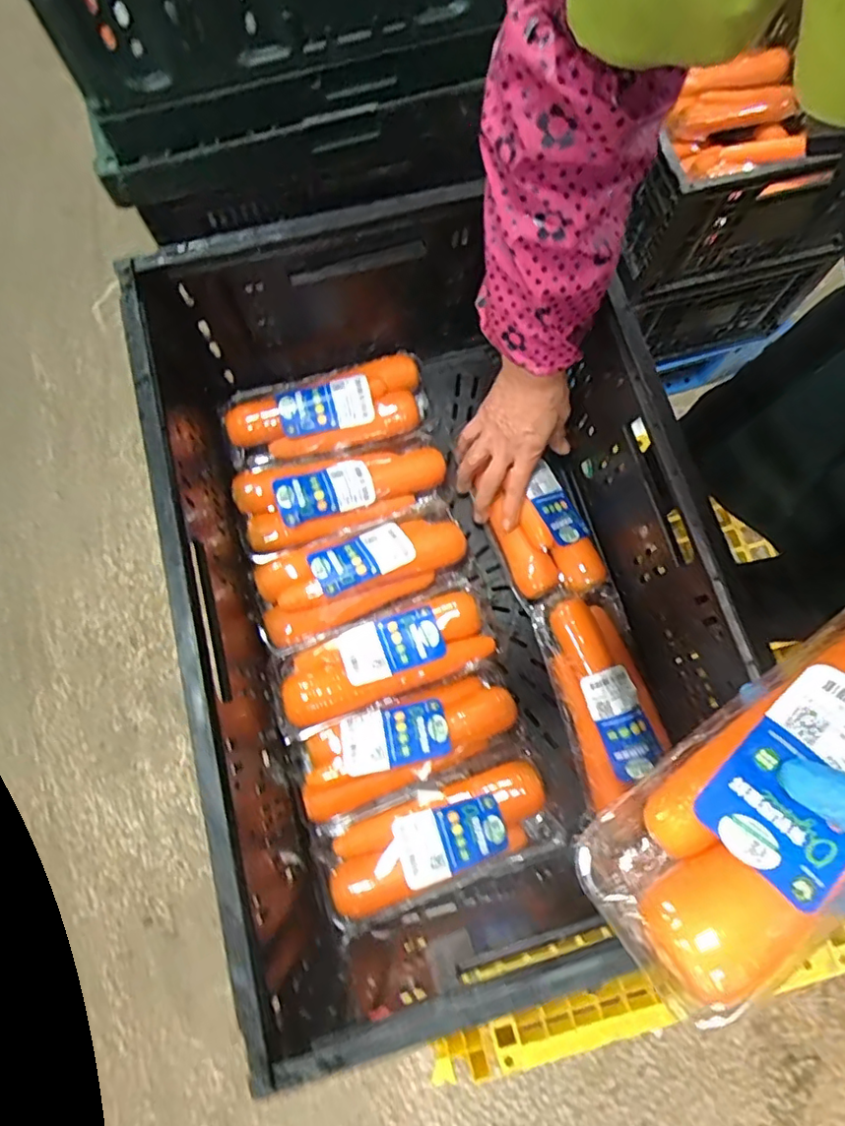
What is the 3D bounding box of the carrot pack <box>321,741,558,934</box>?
[{"bbox_3d":[0.013,0.261,0.555,0.233,0.046,0.099,-21,76,-4],"label":"carrot pack"}]

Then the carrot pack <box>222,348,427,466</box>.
[{"bbox_3d":[-0.108,-0.177,0.658,0.227,0.053,0.096,-15,76,-3],"label":"carrot pack"}]

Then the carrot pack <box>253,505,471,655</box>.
[{"bbox_3d":[-0.066,0.007,0.607,0.227,0.053,0.096,-23,76,-5],"label":"carrot pack"}]

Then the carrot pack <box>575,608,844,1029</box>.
[{"bbox_3d":[0.184,0.103,0.279,0.226,0.054,0.091,-42,76,-5],"label":"carrot pack"}]

